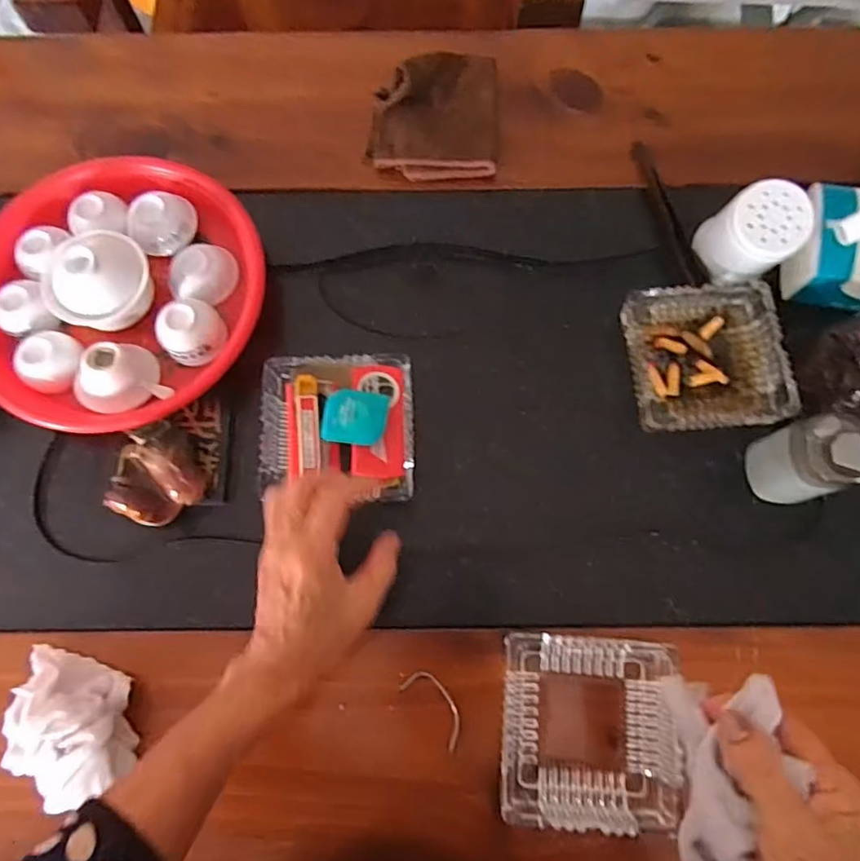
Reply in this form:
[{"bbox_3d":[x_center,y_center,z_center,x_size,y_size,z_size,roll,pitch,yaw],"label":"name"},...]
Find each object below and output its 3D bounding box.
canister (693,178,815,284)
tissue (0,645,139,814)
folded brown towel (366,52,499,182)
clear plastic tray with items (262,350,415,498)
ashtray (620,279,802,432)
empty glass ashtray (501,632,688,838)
[{"bbox_3d":[0.268,-0.164,0.496,0.068,0.078,0.052,38,78,11],"label":"canister"},{"bbox_3d":[-0.260,0.203,0.416,0.081,0.038,0.111,-28,76,-6],"label":"tissue"},{"bbox_3d":[0.005,-0.302,0.557,0.123,0.043,0.131,3,74,2],"label":"folded brown towel"},{"bbox_3d":[-0.075,-0.003,0.475,0.123,0.060,0.120,-2,74,1],"label":"clear plastic tray with items"},{"bbox_3d":[0.232,-0.065,0.499,0.120,0.032,0.125,-4,74,0],"label":"ashtray"},{"bbox_3d":[0.116,0.213,0.422,0.126,0.043,0.119,4,74,2],"label":"empty glass ashtray"}]

